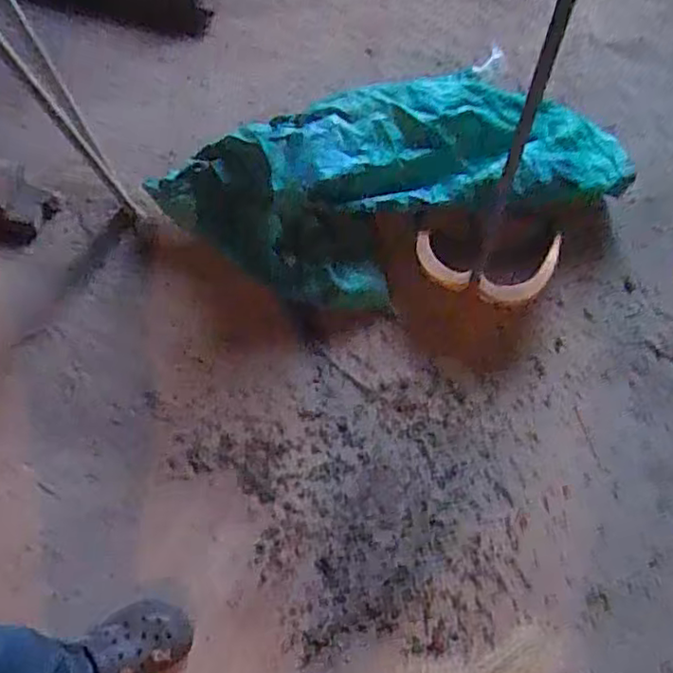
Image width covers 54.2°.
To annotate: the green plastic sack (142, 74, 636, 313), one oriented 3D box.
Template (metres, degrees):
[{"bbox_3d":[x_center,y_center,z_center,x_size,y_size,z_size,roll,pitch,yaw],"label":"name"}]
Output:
[{"bbox_3d":[0.094,-0.279,1.224,0.842,0.241,0.350,-17,62,-1],"label":"green plastic sack"}]

